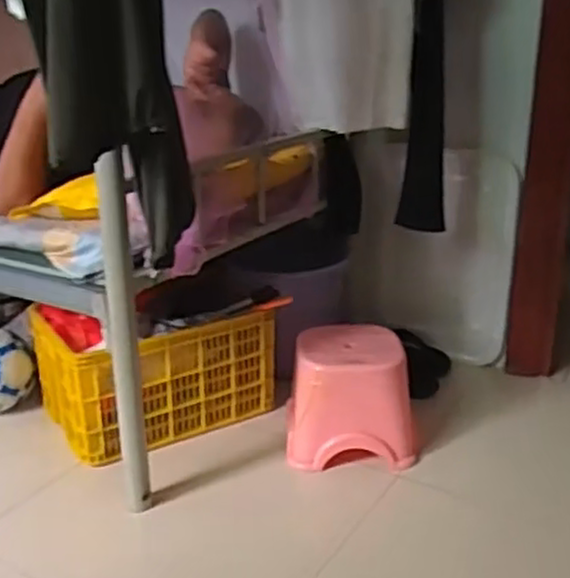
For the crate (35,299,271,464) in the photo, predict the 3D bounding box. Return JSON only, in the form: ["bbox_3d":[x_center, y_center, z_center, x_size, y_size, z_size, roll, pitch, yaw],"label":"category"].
[{"bbox_3d":[-0.289,0.177,1.682,0.464,0.248,0.318,-14,24,-30],"label":"crate"}]

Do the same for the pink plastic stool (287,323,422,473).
[{"bbox_3d":[0.137,0.222,1.578,0.256,0.211,0.243,-1,21,2],"label":"pink plastic stool"}]

